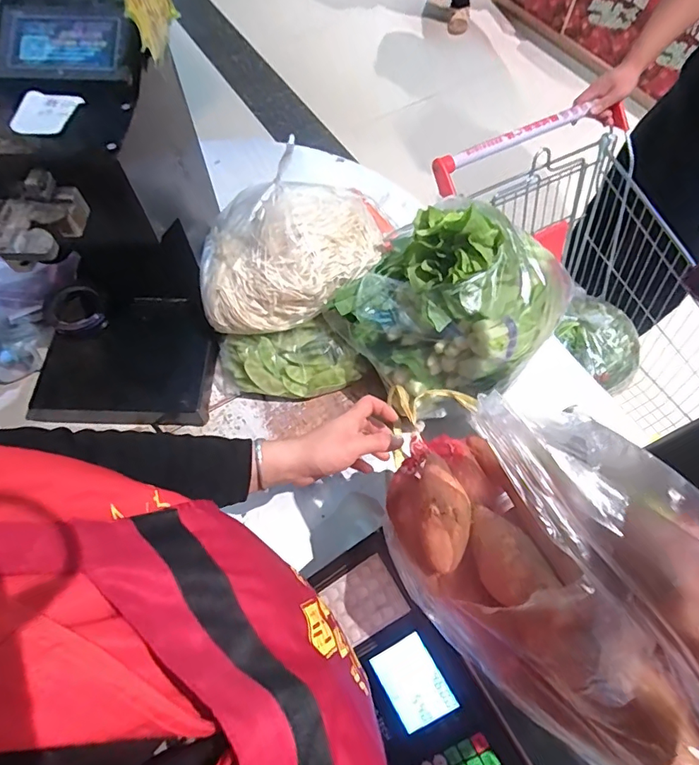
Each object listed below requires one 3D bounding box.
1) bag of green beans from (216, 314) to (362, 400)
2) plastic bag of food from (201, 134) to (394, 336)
[{"bbox_3d":[-0.101,-0.028,0.742,0.228,0.079,0.102,-10,64,-6],"label":"bag of green beans"},{"bbox_3d":[-0.095,-0.207,0.697,0.291,0.130,0.193,-27,67,-13],"label":"plastic bag of food"}]

